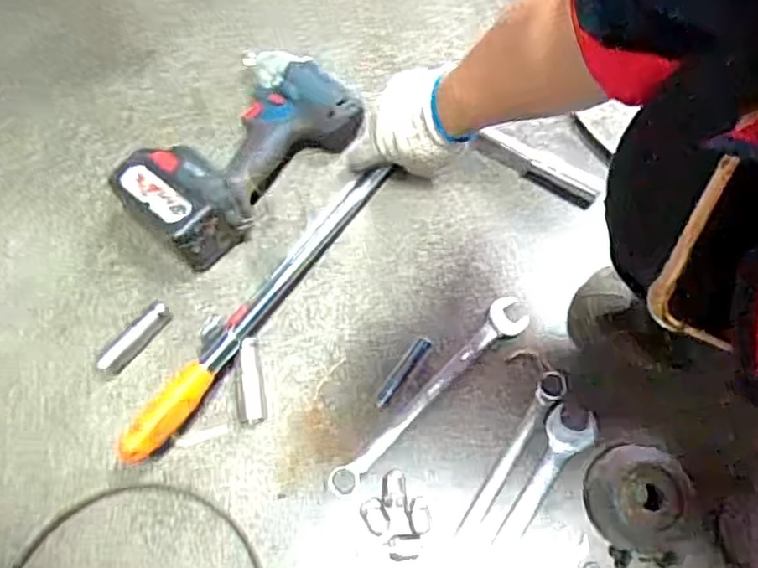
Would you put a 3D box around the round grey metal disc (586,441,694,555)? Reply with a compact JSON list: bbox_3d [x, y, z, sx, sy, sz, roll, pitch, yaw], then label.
[{"bbox_3d":[0.223,0.183,0.572,0.083,0.025,0.087,-1,70,2],"label":"round grey metal disc"}]

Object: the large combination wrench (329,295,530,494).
[{"bbox_3d":[0.049,0.102,0.621,0.246,0.009,0.034,-43,74,-12],"label":"large combination wrench"}]

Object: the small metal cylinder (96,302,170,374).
[{"bbox_3d":[-0.236,0.053,0.644,0.022,0.025,0.083,38,76,15],"label":"small metal cylinder"}]

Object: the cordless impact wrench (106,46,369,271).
[{"bbox_3d":[-0.143,-0.139,0.681,0.133,0.078,0.247,40,76,15],"label":"cordless impact wrench"}]

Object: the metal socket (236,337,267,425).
[{"bbox_3d":[-0.124,0.091,0.627,0.028,0.018,0.080,-11,70,-2],"label":"metal socket"}]

